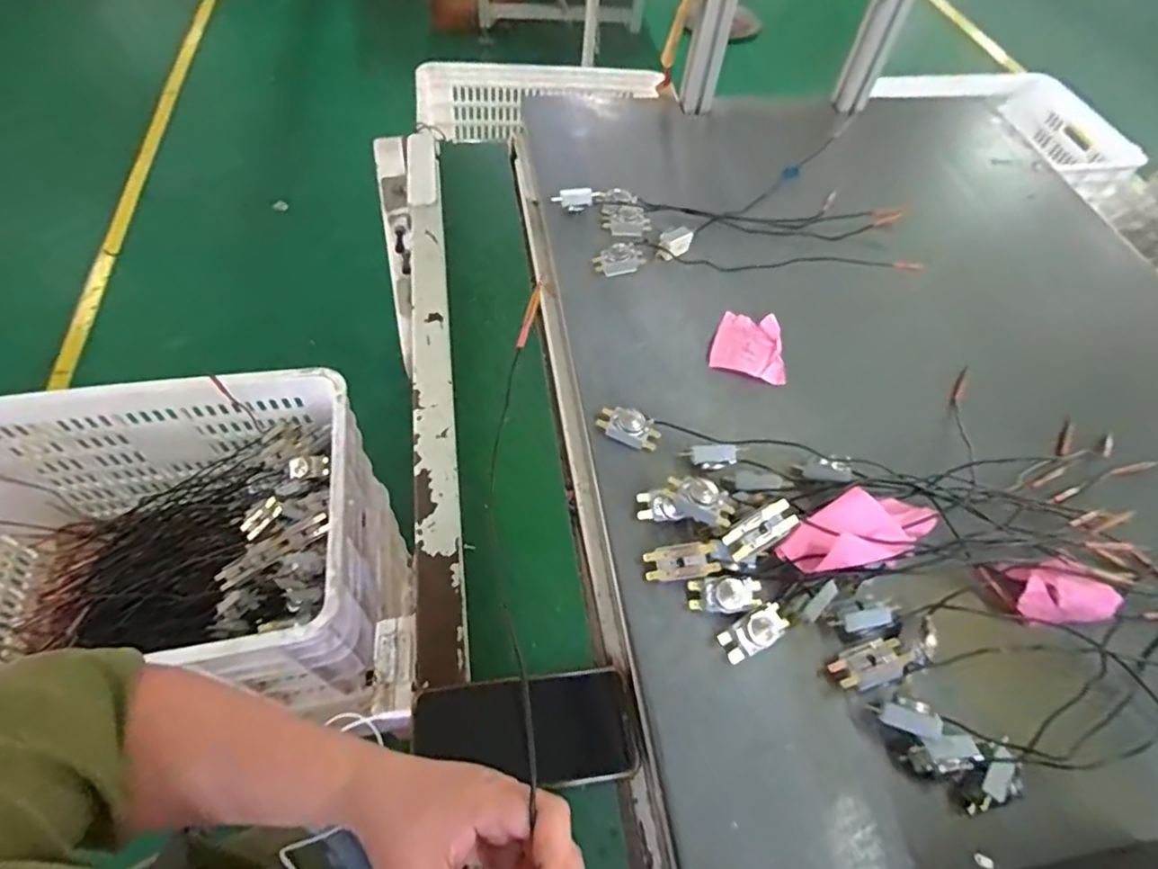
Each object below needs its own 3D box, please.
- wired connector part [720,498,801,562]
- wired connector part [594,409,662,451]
[{"bbox_3d":[0.147,0.078,0.491,0.060,0.018,0.029,-32,88,-1],"label":"wired connector part"},{"bbox_3d":[0.048,-0.007,0.573,0.059,0.023,0.031,18,57,7],"label":"wired connector part"}]

